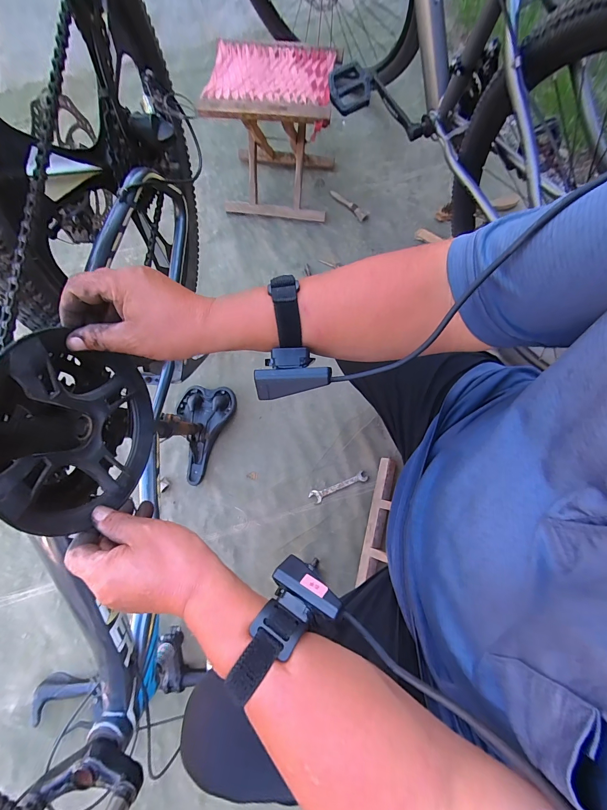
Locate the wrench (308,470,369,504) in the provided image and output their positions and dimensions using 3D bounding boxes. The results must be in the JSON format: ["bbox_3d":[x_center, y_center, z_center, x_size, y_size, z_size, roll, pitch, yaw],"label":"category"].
[{"bbox_3d":[0.086,0.201,0.807,0.147,0.004,0.030,-25,75,2],"label":"wrench"}]

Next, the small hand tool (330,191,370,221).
[{"bbox_3d":[0.144,-0.624,1.026,0.038,0.016,0.166,-43,77,-8],"label":"small hand tool"}]

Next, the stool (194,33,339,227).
[{"bbox_3d":[-0.076,-0.751,0.947,0.317,0.333,0.263,7,75,5],"label":"stool"}]

